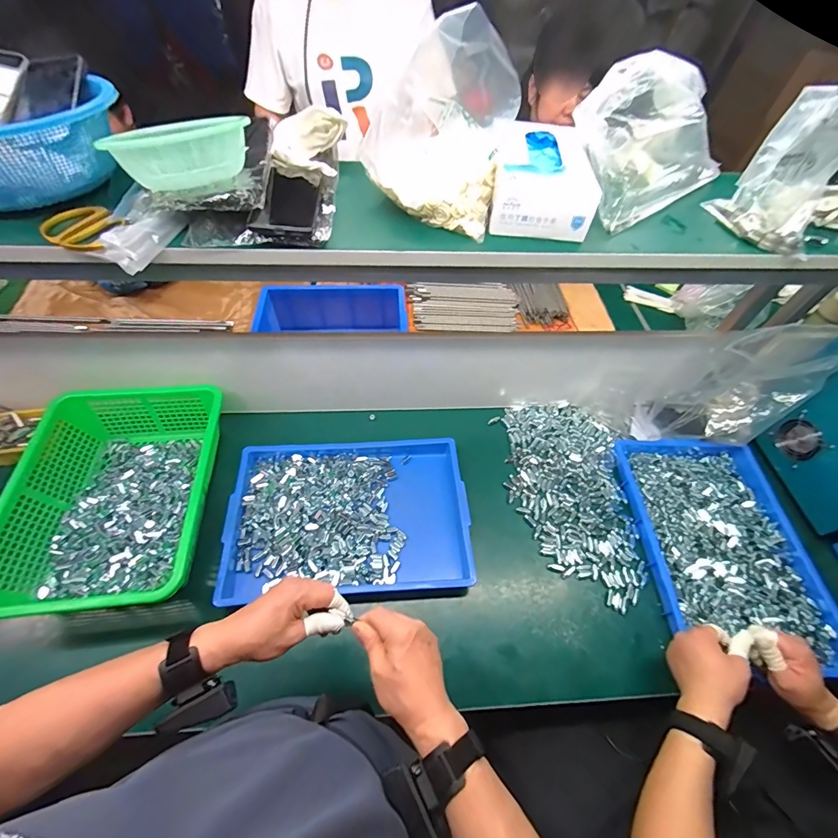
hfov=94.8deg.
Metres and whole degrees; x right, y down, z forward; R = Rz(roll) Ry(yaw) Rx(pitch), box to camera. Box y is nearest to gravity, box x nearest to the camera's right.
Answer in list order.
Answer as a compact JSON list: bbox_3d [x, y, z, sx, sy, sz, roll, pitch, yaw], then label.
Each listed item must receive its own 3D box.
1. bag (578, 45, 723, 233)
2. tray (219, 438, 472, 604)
[{"bbox_3d":[0.339,-0.419,0.557,0.254,0.153,0.148,-33,63,-23],"label":"bag"},{"bbox_3d":[-0.126,0.176,0.735,0.429,0.078,0.299,-4,57,-1],"label":"tray"}]

